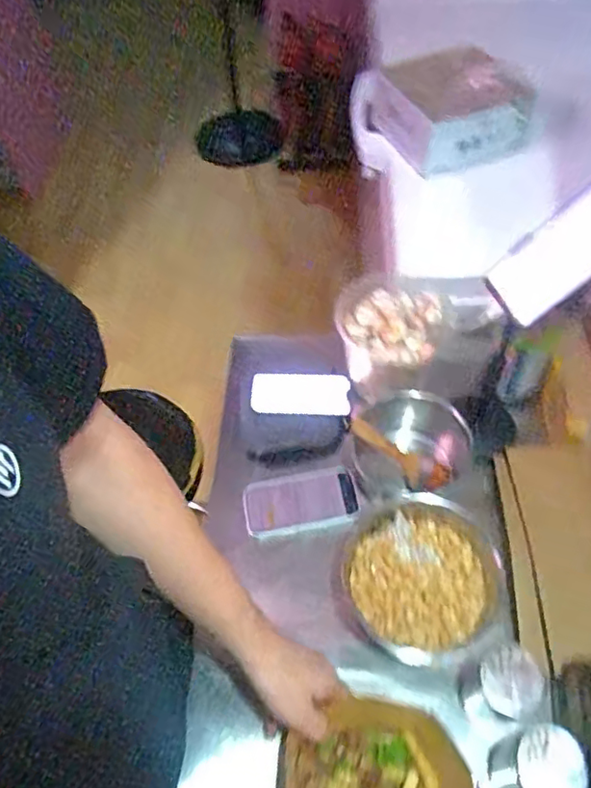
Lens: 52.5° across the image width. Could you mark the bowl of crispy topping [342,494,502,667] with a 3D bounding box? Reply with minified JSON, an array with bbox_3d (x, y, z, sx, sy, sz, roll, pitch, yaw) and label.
[{"bbox_3d":[0.149,0.221,0.712,0.167,0.098,0.160,-2,53,2],"label":"bowl of crispy topping"}]

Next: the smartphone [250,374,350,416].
[{"bbox_3d":[0.007,0.000,0.901,0.144,0.015,0.072,1,54,4],"label":"smartphone"}]

